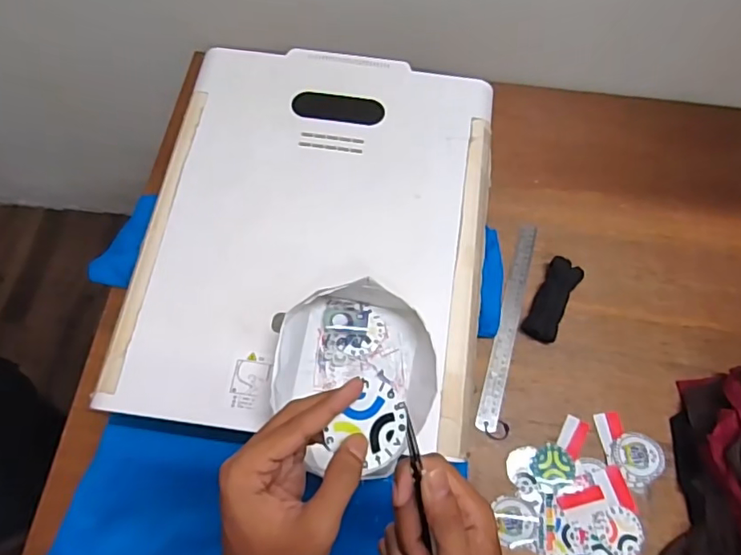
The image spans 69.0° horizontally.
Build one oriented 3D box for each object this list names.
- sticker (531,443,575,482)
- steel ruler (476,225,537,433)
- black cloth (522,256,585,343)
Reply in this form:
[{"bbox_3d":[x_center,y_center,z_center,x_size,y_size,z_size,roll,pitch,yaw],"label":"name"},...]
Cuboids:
[{"bbox_3d":[0.239,0.243,0.711,0.054,0.004,0.046,-4,66,0],"label":"sticker"},{"bbox_3d":[0.202,0.063,0.788,0.028,0.007,0.321,15,68,8],"label":"steel ruler"},{"bbox_3d":[0.266,0.033,0.785,0.047,0.027,0.123,26,70,12],"label":"black cloth"}]

